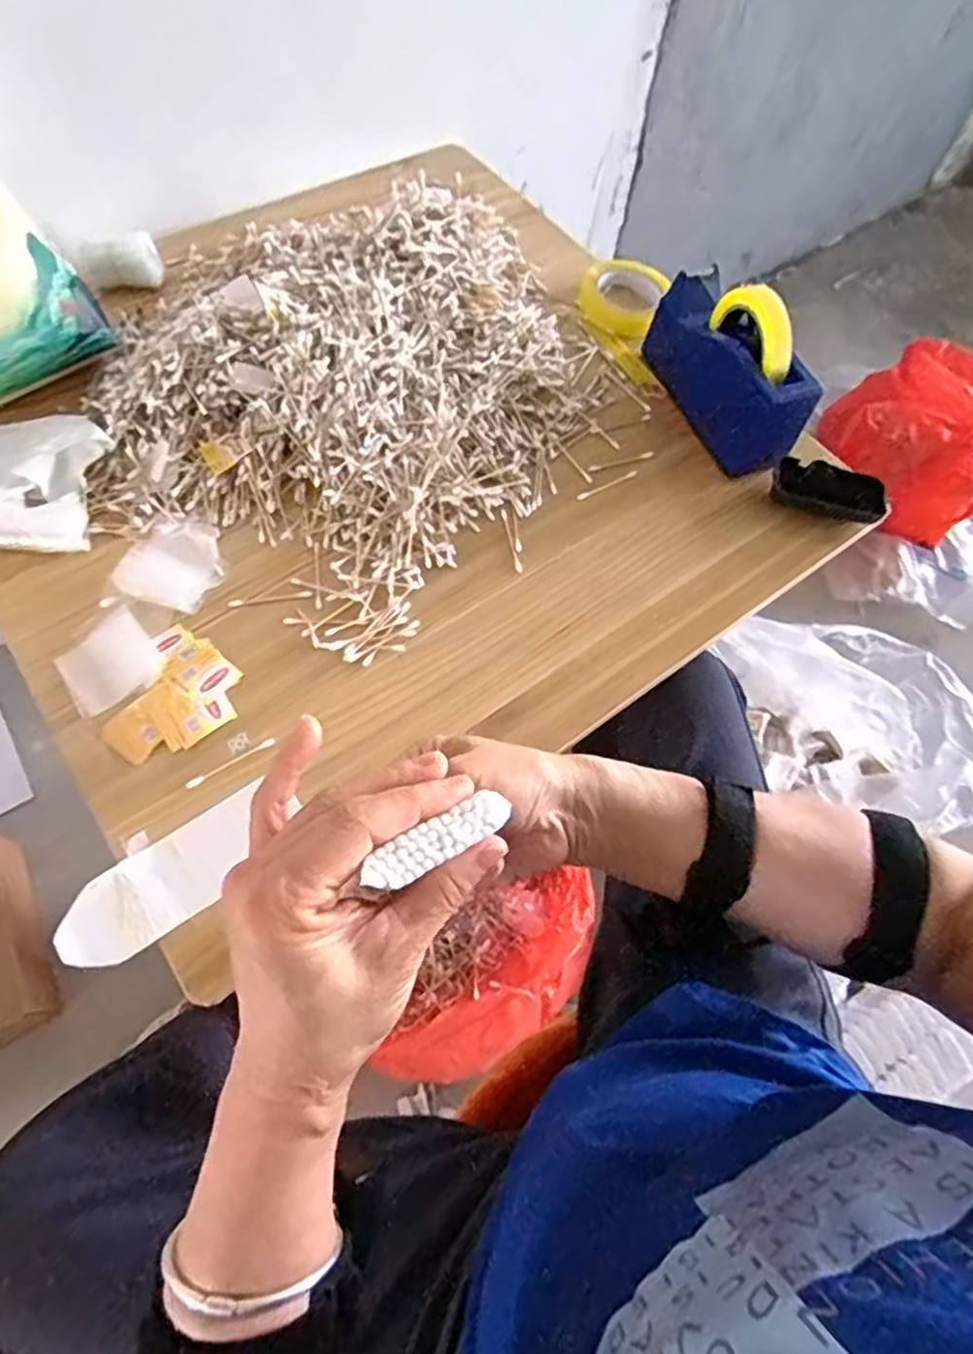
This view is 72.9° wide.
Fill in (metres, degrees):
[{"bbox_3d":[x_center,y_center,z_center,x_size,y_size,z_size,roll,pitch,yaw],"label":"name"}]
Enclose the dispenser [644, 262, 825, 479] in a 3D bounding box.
[{"bbox_3d":[0.265,-0.344,0.722,0.060,0.150,0.223,-21,67,-12],"label":"dispenser"}]

